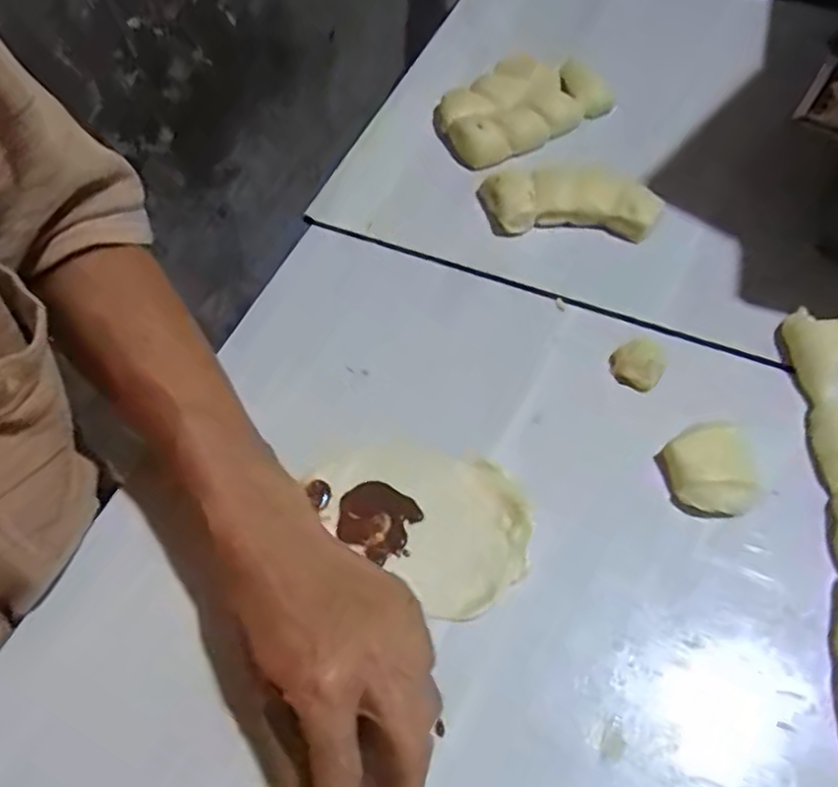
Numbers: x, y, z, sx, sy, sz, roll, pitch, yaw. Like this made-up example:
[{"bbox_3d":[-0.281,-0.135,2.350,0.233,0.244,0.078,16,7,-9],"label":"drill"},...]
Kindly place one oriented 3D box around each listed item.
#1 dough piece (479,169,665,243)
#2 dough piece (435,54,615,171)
[{"bbox_3d":[0.115,-0.148,0.502,0.130,0.032,0.051,4,56,4],"label":"dough piece"},{"bbox_3d":[0.088,-0.250,0.568,0.152,0.033,0.095,-32,61,-18],"label":"dough piece"}]

